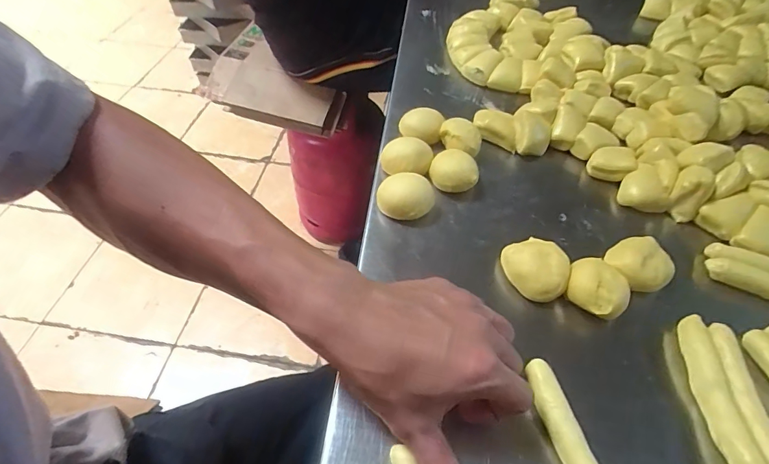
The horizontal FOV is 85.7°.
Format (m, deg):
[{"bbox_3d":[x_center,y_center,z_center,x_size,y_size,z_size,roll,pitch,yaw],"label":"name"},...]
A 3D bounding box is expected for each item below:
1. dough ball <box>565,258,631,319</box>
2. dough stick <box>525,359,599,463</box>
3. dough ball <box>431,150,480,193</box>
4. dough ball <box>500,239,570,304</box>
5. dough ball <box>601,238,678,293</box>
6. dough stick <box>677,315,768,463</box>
[{"bbox_3d":[0.156,0.042,0.305,0.041,0.029,0.041,1,50,-2],"label":"dough ball"},{"bbox_3d":[0.108,0.127,0.234,0.018,0.017,0.108,-10,51,-11],"label":"dough stick"},{"bbox_3d":[0.063,-0.056,0.385,0.040,0.026,0.041,1,50,-2],"label":"dough ball"},{"bbox_3d":[0.116,0.029,0.320,0.042,0.027,0.051,-35,59,-28],"label":"dough ball"},{"bbox_3d":[0.199,0.026,0.324,0.046,0.027,0.043,1,50,-2],"label":"dough ball"},{"bbox_3d":[0.207,0.101,0.259,0.020,0.018,0.105,8,50,4],"label":"dough stick"}]

